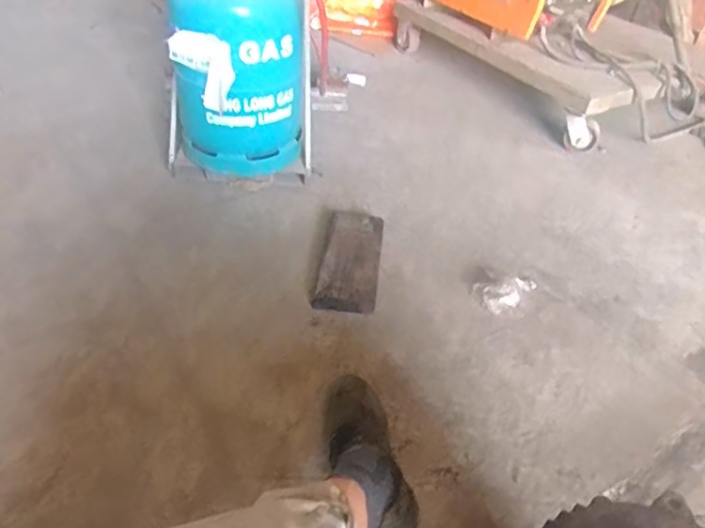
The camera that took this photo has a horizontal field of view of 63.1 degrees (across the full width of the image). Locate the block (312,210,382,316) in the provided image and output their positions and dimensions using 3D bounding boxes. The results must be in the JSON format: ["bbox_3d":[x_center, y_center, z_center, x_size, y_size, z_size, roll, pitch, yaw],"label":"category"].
[{"bbox_3d":[-0.003,-0.017,1.208,0.117,0.034,0.321,6,40,2],"label":"block"}]

